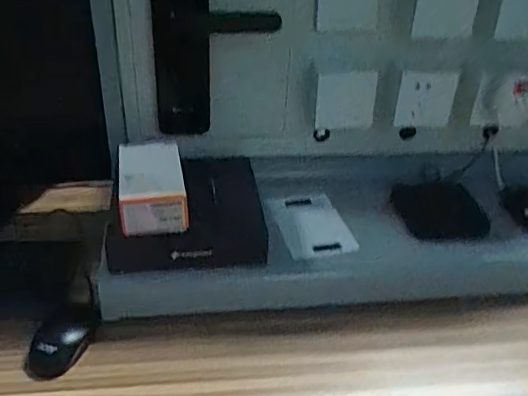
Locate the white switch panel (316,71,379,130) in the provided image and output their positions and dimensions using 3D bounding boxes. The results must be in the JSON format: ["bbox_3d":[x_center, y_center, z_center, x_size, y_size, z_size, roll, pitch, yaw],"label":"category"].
[{"bbox_3d":[0.125,-0.147,0.864,0.088,0.097,0.015,2,42,7],"label":"white switch panel"}]

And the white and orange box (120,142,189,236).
[{"bbox_3d":[-0.151,-0.018,0.754,0.085,0.054,0.145,-5,35,-11],"label":"white and orange box"}]

